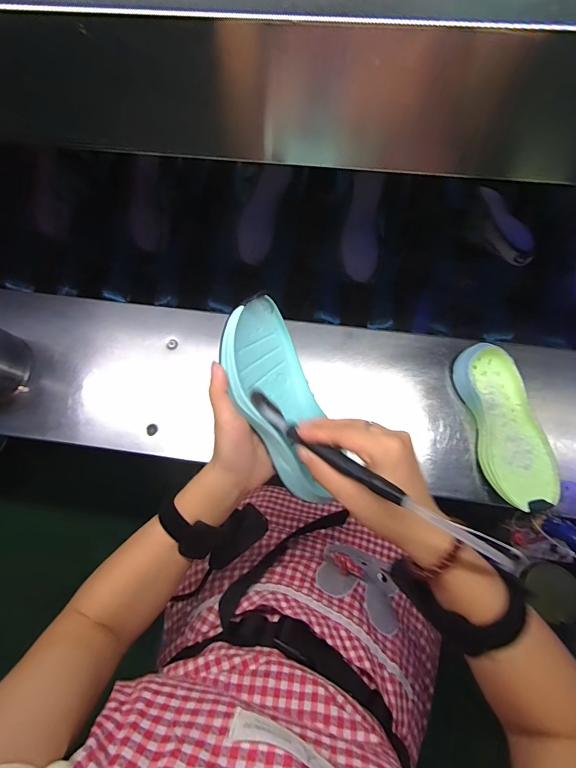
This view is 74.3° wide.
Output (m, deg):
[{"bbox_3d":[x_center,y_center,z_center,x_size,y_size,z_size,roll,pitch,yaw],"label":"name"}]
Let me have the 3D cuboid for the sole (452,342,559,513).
[{"bbox_3d":[0.300,0.056,0.530,0.089,0.047,0.227,-13,75,0],"label":"sole"}]

